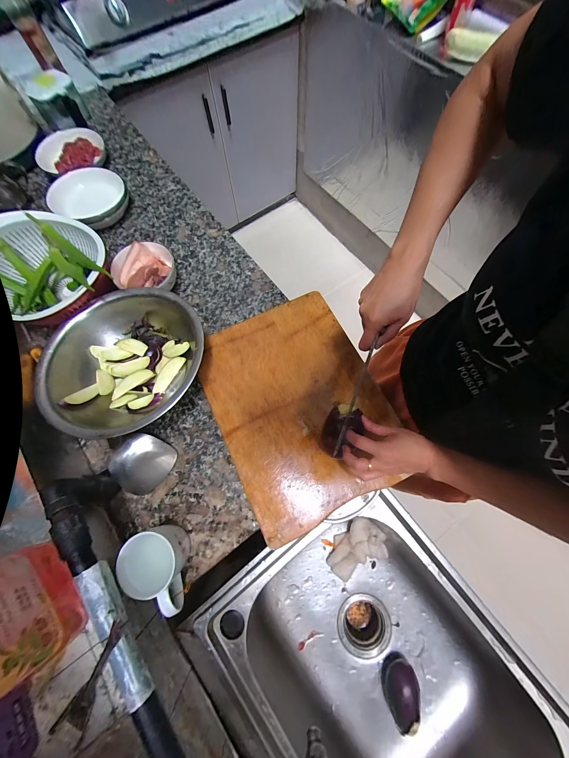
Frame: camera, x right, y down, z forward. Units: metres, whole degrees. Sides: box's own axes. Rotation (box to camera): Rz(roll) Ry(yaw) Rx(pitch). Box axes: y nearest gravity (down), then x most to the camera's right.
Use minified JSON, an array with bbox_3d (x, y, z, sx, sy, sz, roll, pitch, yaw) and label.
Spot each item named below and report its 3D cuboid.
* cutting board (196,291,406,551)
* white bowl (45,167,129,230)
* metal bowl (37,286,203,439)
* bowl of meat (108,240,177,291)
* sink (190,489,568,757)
[{"bbox_3d":[0.023,0.040,0.496,0.288,0.025,0.386,-26,73,-7],"label":"cutting board"},{"bbox_3d":[-0.464,-0.434,0.640,0.163,0.061,0.163,0,71,1],"label":"white bowl"},{"bbox_3d":[-0.277,-0.032,0.489,0.267,0.100,0.266,0,71,1],"label":"metal bowl"},{"bbox_3d":[-0.296,-0.230,0.563,0.122,0.080,0.105,-9,71,-2],"label":"bowl of meat"},{"bbox_3d":[0.167,0.518,0.467,0.384,0.204,0.574,-37,74,-10],"label":"sink"}]

